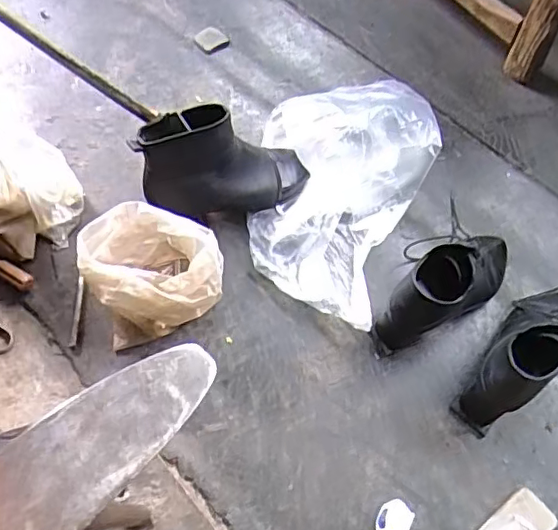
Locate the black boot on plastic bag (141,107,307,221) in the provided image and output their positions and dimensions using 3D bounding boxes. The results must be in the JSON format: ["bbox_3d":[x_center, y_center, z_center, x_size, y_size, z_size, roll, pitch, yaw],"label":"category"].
[{"bbox_3d":[-0.064,-0.122,0.723,0.208,0.162,0.082,-15,65,-11],"label":"black boot on plastic bag"}]

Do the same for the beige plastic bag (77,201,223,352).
[{"bbox_3d":[-0.144,0.005,0.663,0.146,0.107,0.131,-16,65,-12],"label":"beige plastic bag"}]

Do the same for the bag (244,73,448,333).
[{"bbox_3d":[0.074,-0.123,0.748,0.222,0.122,0.345,20,63,6],"label":"bag"}]

